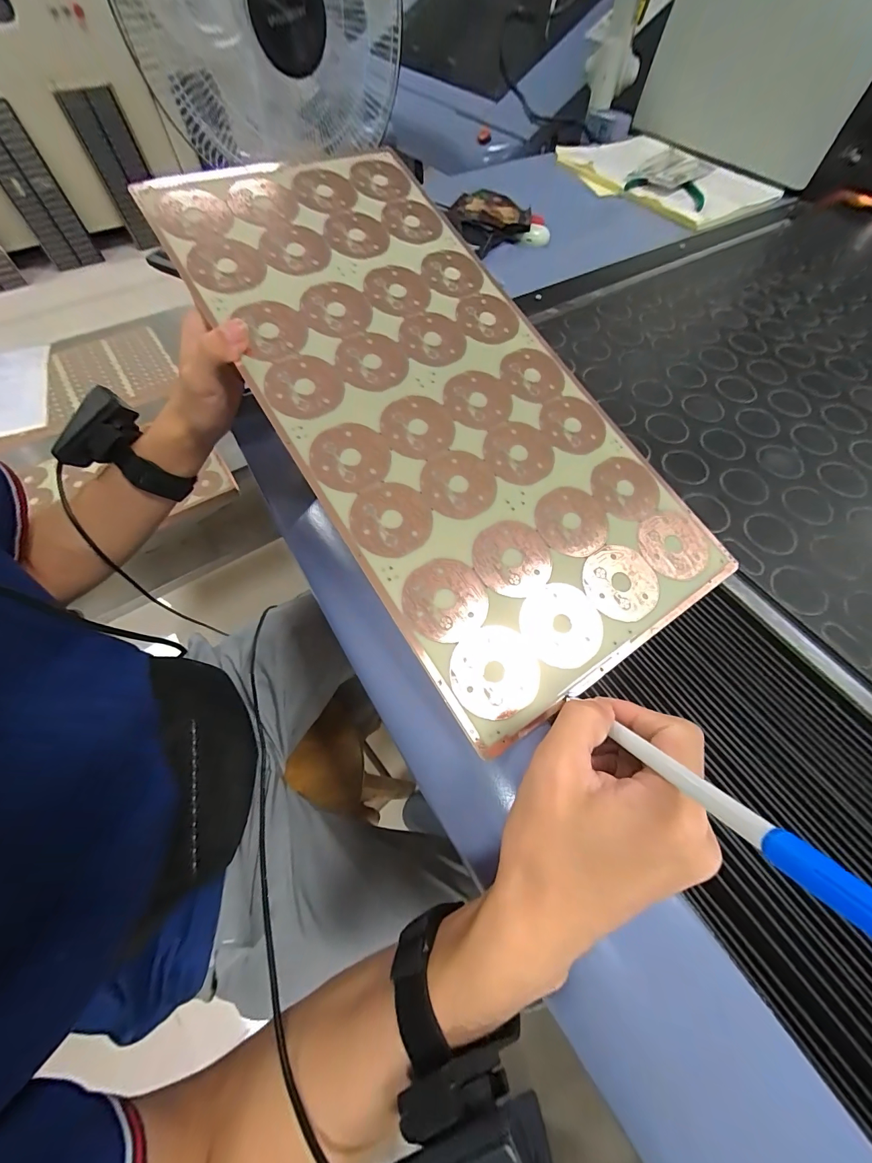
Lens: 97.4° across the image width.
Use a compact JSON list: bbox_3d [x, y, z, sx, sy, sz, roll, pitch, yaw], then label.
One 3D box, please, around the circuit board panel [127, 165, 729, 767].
[{"bbox_3d":[0.000,-0.155,0.307,0.246,0.009,0.493,-31,81,-16],"label":"circuit board panel"}]

